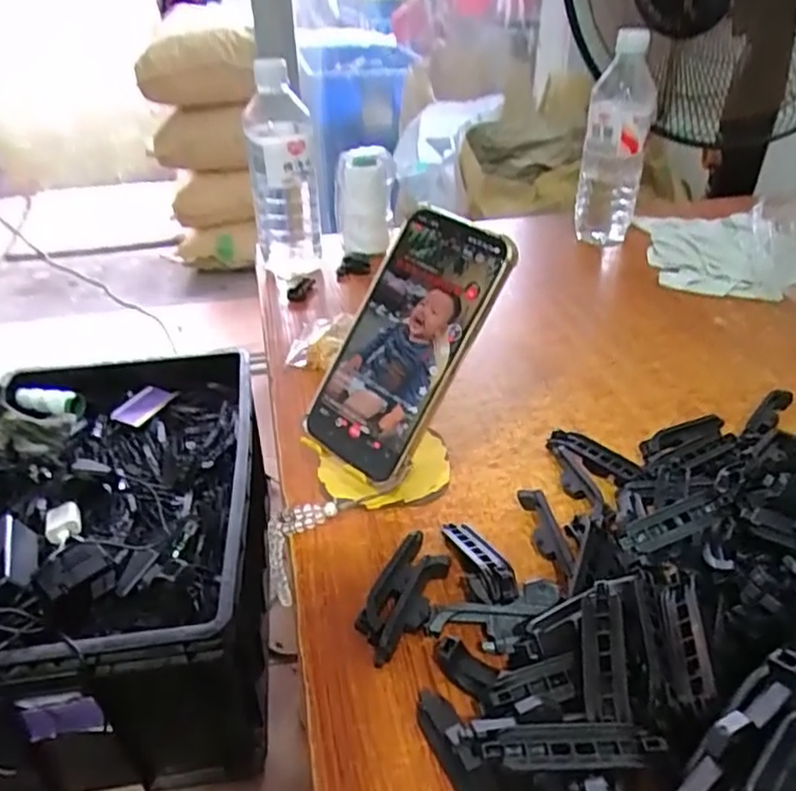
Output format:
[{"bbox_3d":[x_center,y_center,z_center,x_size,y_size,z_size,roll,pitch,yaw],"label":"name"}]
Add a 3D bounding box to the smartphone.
[{"bbox_3d":[0.003,-0.033,0.411,0.081,0.165,0.011,32,6,30],"label":"smartphone"}]

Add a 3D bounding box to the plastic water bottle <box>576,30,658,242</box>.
[{"bbox_3d":[0.251,-0.288,0.763,0.071,0.215,0.060,14,37,20],"label":"plastic water bottle"}]

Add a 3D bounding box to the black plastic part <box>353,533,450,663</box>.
[{"bbox_3d":[0.003,0.112,0.363,0.033,0.016,0.078,13,36,19],"label":"black plastic part"}]

